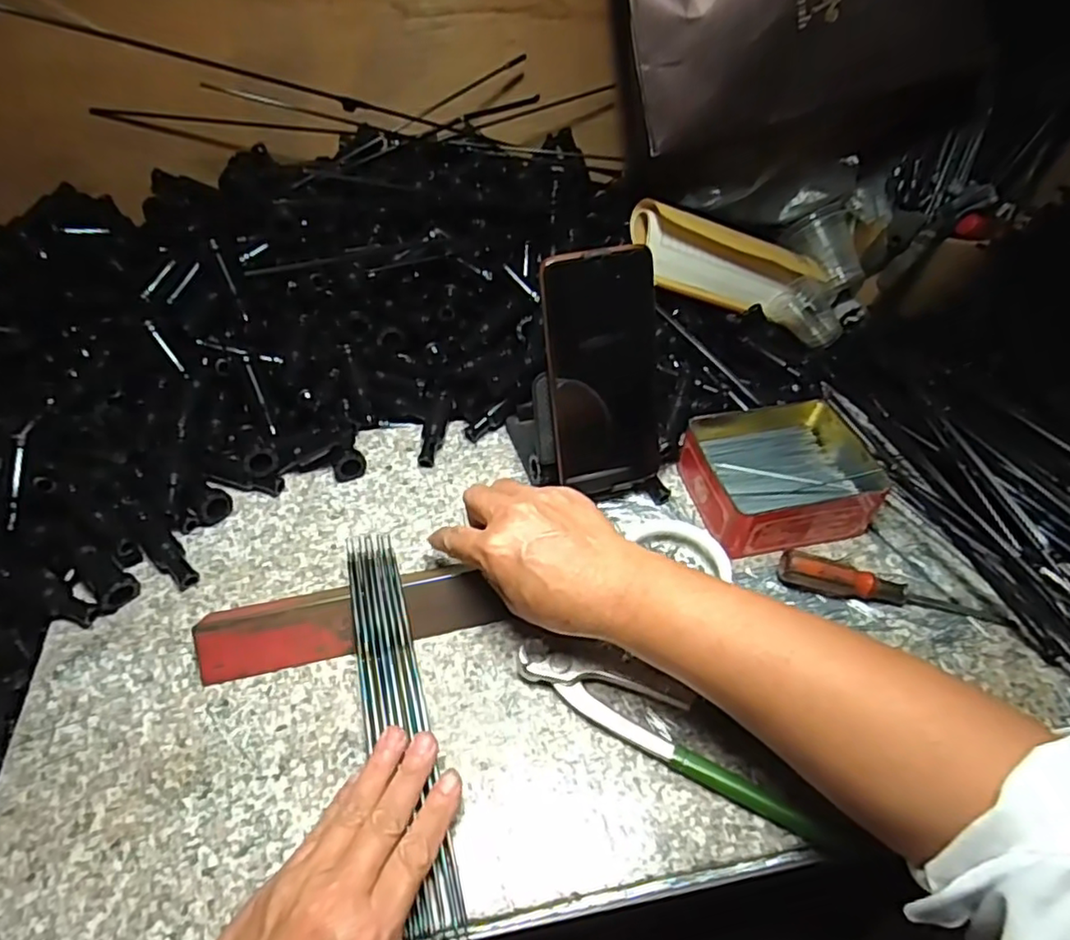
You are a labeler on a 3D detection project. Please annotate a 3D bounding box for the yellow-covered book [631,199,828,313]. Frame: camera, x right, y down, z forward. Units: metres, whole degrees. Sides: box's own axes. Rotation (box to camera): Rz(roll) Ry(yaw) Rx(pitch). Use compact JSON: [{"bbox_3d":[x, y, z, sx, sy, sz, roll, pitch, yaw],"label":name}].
[{"bbox_3d":[0.183,-0.187,0.602,0.200,0.055,0.067,6,43,-25],"label":"yellow-covered book"}]

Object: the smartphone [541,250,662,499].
[{"bbox_3d":[0.049,-0.064,0.445,0.077,0.164,0.013,-15,27,-15],"label":"smartphone"}]

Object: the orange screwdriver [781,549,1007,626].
[{"bbox_3d":[0.238,0.077,0.429,0.146,0.026,0.019,9,47,7],"label":"orange screwdriver"}]

